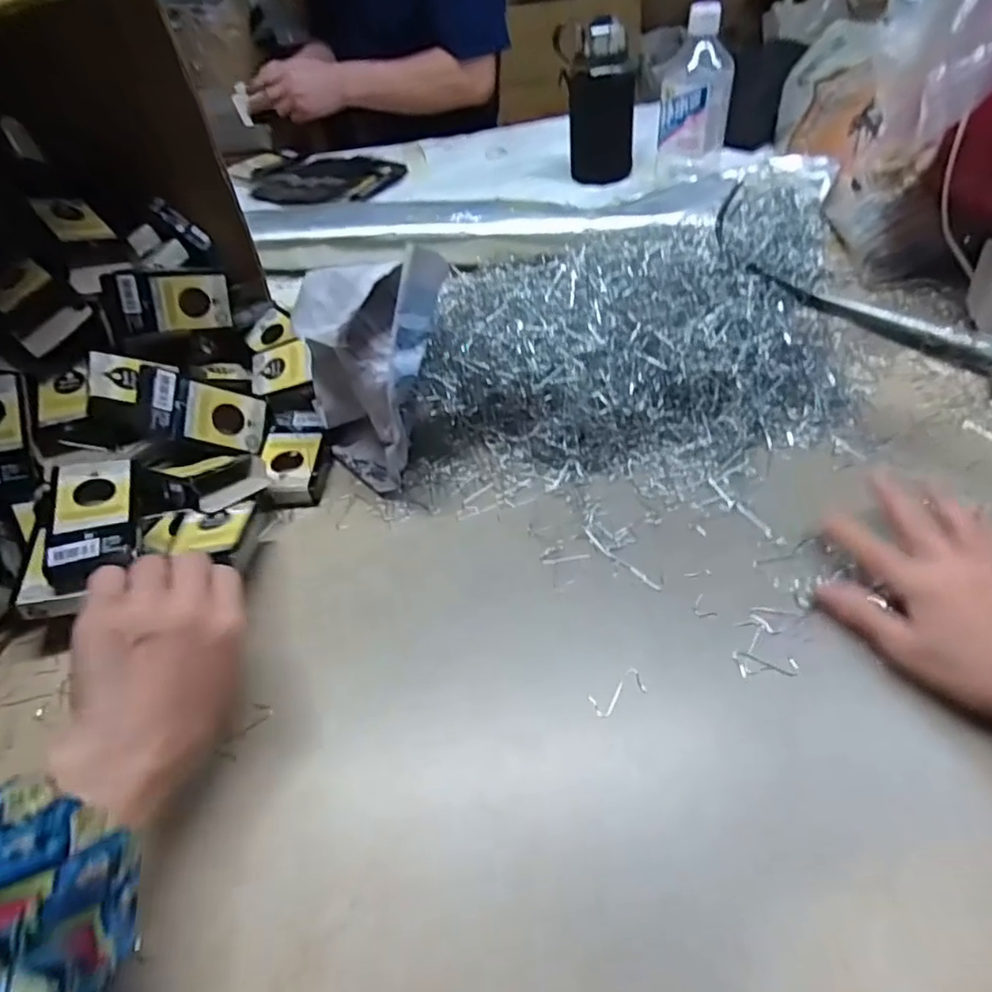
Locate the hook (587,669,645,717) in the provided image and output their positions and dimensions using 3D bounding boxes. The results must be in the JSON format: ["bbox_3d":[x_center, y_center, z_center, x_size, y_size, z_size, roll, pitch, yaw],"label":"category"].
[{"bbox_3d":[0.072,0.115,0.371,0.036,0.004,0.016,-25,51,-18],"label":"hook"}]

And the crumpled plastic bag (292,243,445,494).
[{"bbox_3d":[-0.086,-0.096,0.472,0.107,0.166,0.111,-15,48,-9],"label":"crumpled plastic bag"}]

